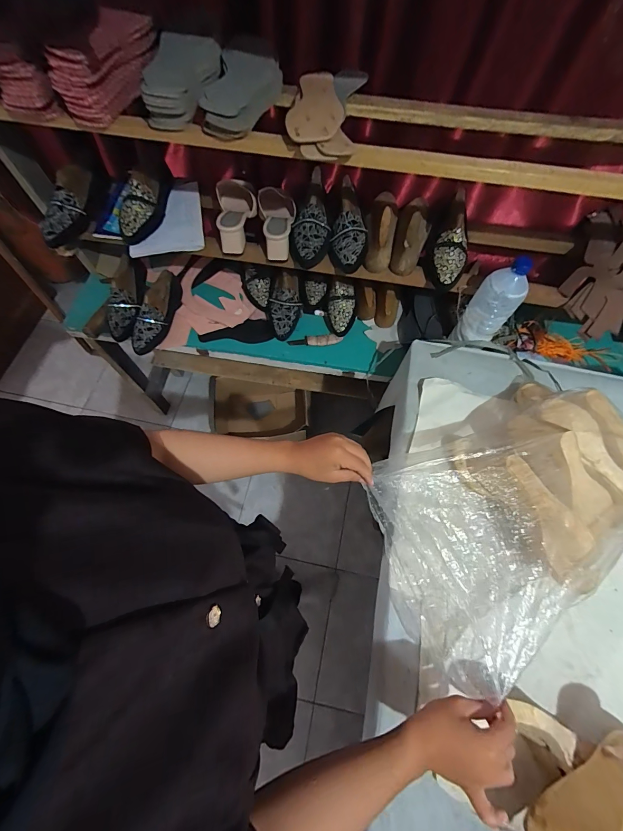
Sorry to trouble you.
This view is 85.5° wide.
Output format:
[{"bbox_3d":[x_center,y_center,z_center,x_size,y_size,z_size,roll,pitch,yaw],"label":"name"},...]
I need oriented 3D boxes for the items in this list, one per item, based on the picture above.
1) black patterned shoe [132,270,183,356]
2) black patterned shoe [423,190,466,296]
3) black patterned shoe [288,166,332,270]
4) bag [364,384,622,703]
[{"bbox_3d":[-0.415,-0.287,0.913,0.073,0.075,0.260,10,66,2],"label":"black patterned shoe"},{"bbox_3d":[0.309,-0.393,0.736,0.082,0.063,0.232,11,85,3],"label":"black patterned shoe"},{"bbox_3d":[0.003,-0.450,0.760,0.090,0.075,0.232,5,78,0],"label":"black patterned shoe"},{"bbox_3d":[0.321,0.144,0.534,0.459,0.155,0.287,-30,70,-14],"label":"bag"}]

